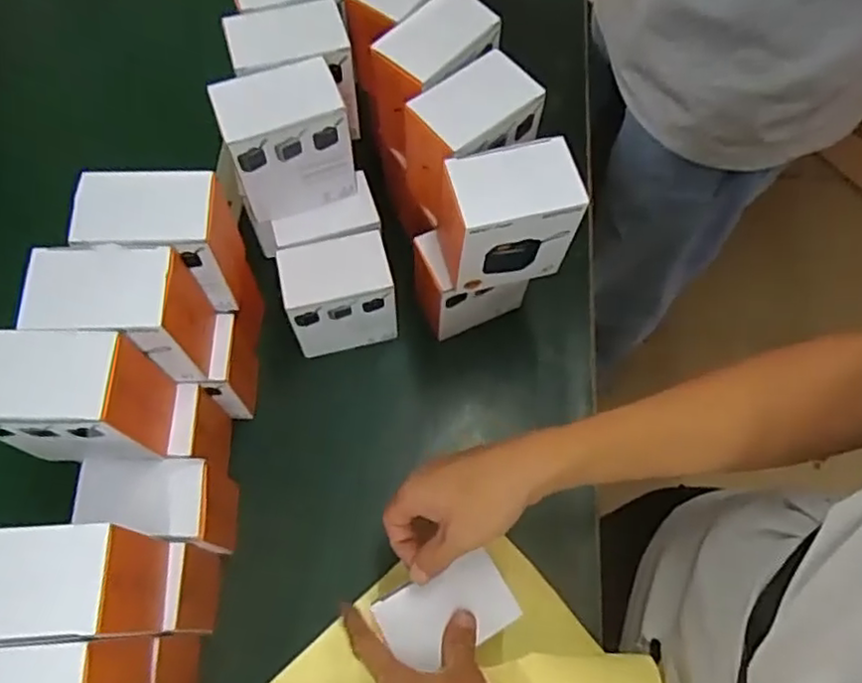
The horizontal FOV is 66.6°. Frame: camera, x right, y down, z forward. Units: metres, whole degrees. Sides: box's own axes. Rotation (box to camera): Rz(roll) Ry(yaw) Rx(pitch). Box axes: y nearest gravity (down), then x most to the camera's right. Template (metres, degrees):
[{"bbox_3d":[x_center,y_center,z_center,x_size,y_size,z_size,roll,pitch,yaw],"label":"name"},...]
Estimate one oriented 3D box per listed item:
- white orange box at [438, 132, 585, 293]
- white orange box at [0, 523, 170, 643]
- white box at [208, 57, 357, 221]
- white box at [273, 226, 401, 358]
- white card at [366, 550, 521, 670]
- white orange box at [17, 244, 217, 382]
[{"bbox_3d":[0.062,-0.104,0.550,0.095,0.122,0.074,-12,68,-6],"label":"white orange box"},{"bbox_3d":[-0.237,0.158,0.425,0.101,0.105,0.064,-3,68,-2],"label":"white orange box"},{"bbox_3d":[-0.123,-0.172,0.569,0.100,0.108,0.064,-19,69,-9],"label":"white box"},{"bbox_3d":[-0.085,-0.042,0.642,0.104,0.128,0.072,-11,68,-6],"label":"white box"},{"bbox_3d":[0.012,0.198,0.484,0.097,0.007,0.054,-20,69,-9],"label":"white card"},{"bbox_3d":[-0.229,-0.017,0.502,0.102,0.111,0.066,-4,68,-3],"label":"white orange box"}]

